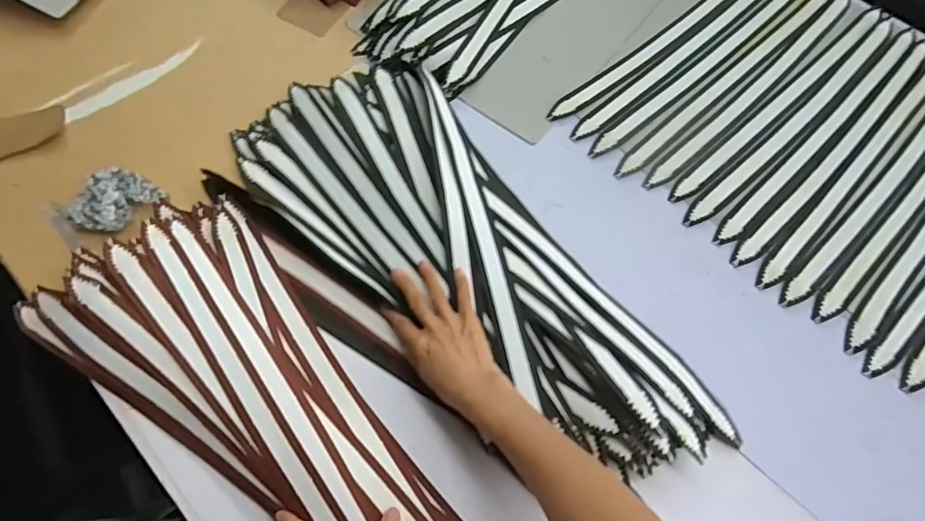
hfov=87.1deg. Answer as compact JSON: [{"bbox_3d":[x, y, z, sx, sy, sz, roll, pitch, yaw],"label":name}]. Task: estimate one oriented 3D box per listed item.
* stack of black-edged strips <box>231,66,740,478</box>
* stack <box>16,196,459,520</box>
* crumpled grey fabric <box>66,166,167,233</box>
[{"bbox_3d":[0.009,-0.016,0.599,0.676,0.059,0.265,40,68,16],"label":"stack of black-edged strips"},{"bbox_3d":[-0.182,0.174,0.498,0.622,0.056,0.229,39,68,17],"label":"stack"},{"bbox_3d":[-0.426,-0.072,0.595,0.056,0.042,0.091,34,67,13],"label":"crumpled grey fabric"}]

